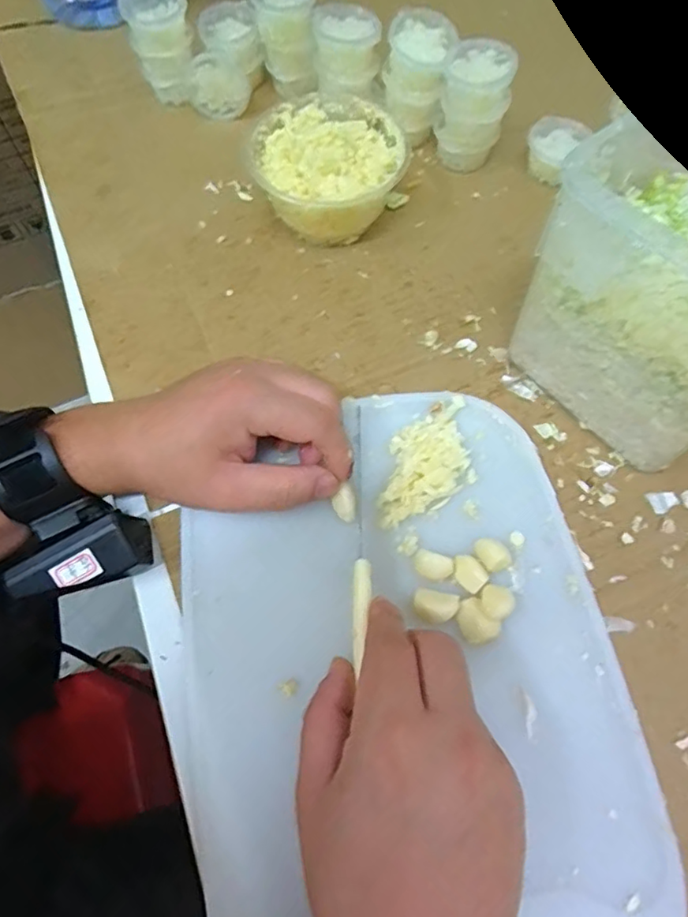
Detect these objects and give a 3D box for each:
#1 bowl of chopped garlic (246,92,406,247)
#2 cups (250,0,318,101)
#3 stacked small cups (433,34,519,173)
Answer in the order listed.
[{"bbox_3d":[-0.012,-0.202,0.403,0.100,0.063,0.101,0,64,0],"label":"bowl of chopped garlic"},{"bbox_3d":[-0.047,-0.339,0.462,0.046,0.071,0.051,-9,64,-4],"label":"cups"},{"bbox_3d":[0.097,-0.264,0.425,0.048,0.074,0.047,0,64,0],"label":"stacked small cups"}]

